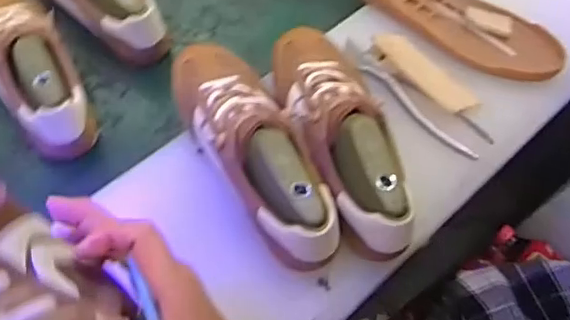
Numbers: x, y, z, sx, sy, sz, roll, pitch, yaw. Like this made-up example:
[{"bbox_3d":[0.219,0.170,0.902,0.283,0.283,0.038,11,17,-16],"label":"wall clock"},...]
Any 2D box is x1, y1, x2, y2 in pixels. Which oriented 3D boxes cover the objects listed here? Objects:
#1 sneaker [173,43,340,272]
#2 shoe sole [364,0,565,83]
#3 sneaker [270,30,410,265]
[{"bbox_3d":[-0.029,-0.027,0.545,0.087,0.074,0.265,-23,63,-15],"label":"sneaker"},{"bbox_3d":[0.198,-0.171,0.690,0.256,0.023,0.090,38,65,19],"label":"shoe sole"},{"bbox_3d":[0.048,-0.036,0.560,0.093,0.089,0.263,-7,59,-6],"label":"sneaker"}]

